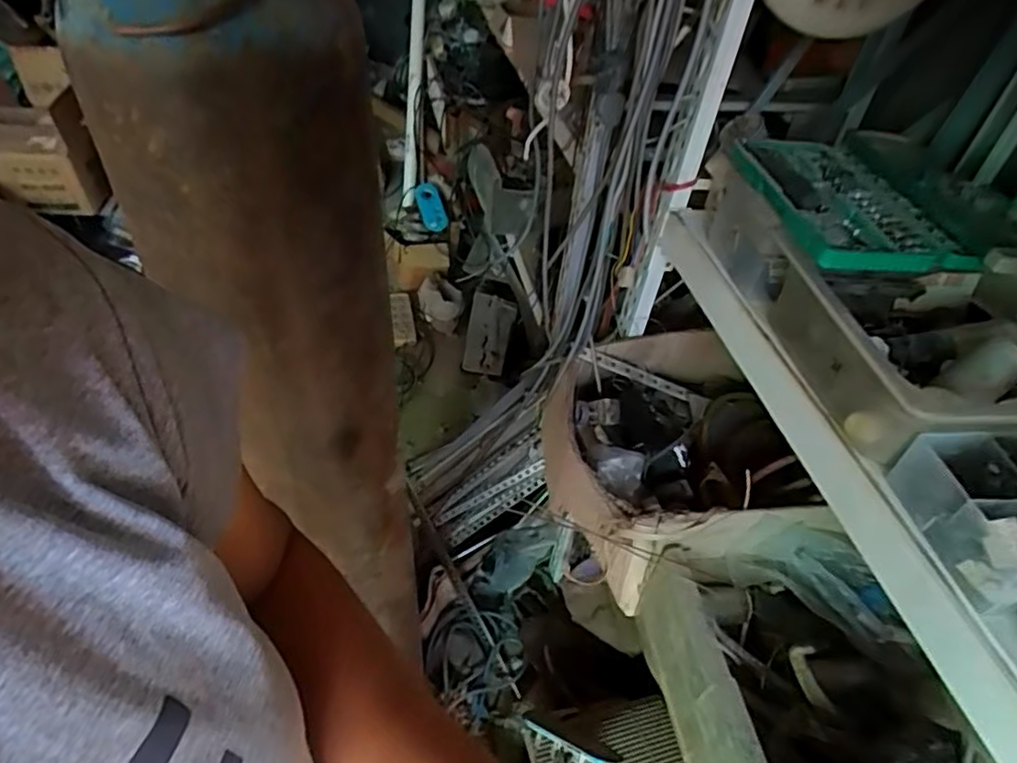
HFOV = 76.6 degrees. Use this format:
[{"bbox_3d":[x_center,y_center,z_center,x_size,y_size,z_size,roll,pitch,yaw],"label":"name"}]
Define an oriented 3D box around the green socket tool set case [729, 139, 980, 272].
[{"bbox_3d":[0.343,-0.189,0.660,0.172,0.028,0.235,-5,45,-11],"label":"green socket tool set case"}]

